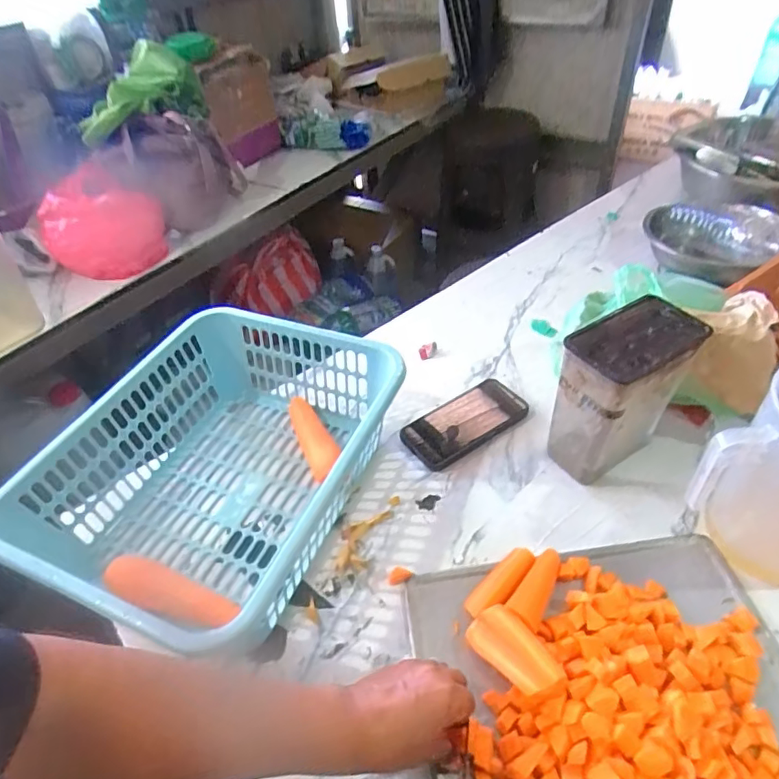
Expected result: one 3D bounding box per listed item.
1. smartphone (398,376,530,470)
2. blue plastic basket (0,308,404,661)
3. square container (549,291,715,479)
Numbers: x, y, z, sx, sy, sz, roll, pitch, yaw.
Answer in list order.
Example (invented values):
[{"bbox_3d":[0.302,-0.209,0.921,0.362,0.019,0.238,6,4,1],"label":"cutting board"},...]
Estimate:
[{"bbox_3d":[0.101,0.044,0.723,0.163,0.013,0.084,-33,59,-14],"label":"smartphone"},{"bbox_3d":[-0.188,0.084,0.619,0.302,0.130,0.375,17,48,22],"label":"blue plastic basket"},{"bbox_3d":[0.255,0.008,0.602,0.125,0.202,0.080,-26,47,-20],"label":"square container"}]

